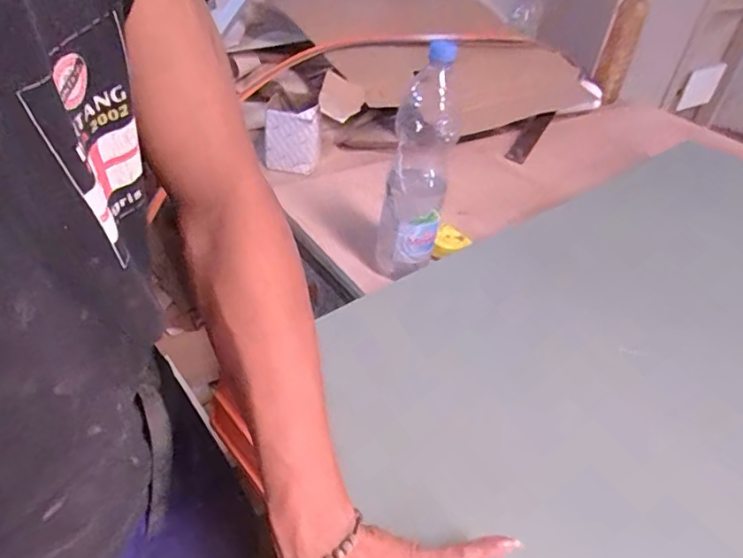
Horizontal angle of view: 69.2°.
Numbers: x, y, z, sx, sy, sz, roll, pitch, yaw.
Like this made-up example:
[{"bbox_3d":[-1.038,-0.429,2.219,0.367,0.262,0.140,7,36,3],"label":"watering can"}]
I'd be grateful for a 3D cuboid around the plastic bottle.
[{"bbox_3d":[0.063,-0.146,0.747,0.084,0.324,0.075,11,40,5],"label":"plastic bottle"}]

